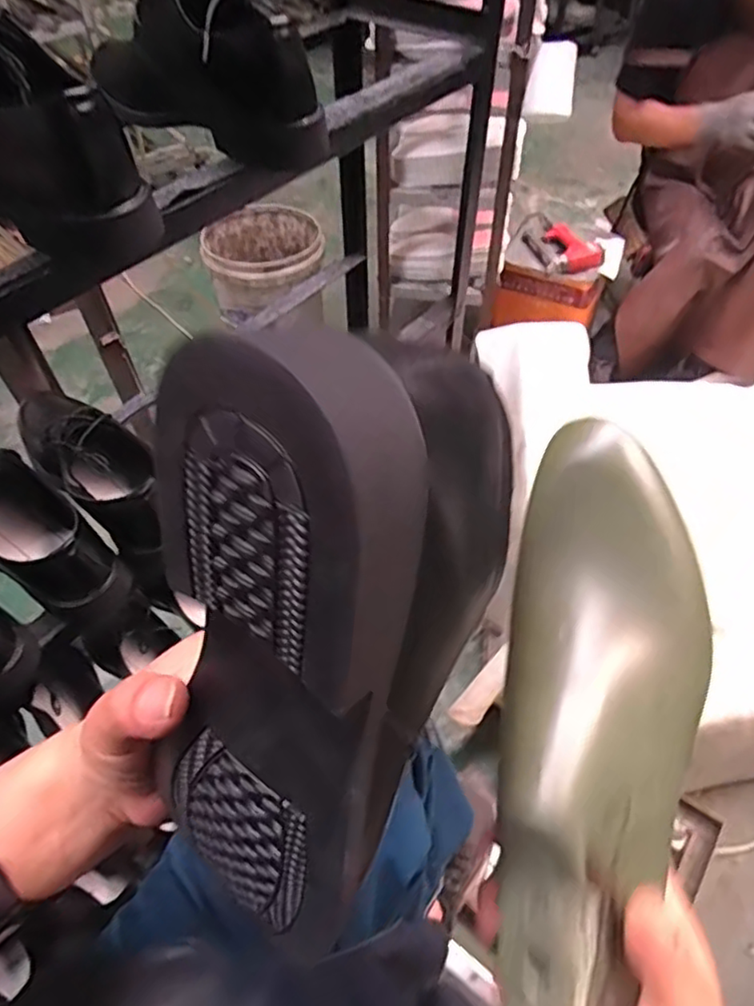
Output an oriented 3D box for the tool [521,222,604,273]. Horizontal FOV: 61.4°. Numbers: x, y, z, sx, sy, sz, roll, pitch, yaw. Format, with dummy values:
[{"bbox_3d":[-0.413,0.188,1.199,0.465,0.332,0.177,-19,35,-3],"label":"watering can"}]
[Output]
[{"bbox_3d":[0.463,-0.643,1.599,0.122,0.044,0.205,-21,53,-14],"label":"tool"}]

